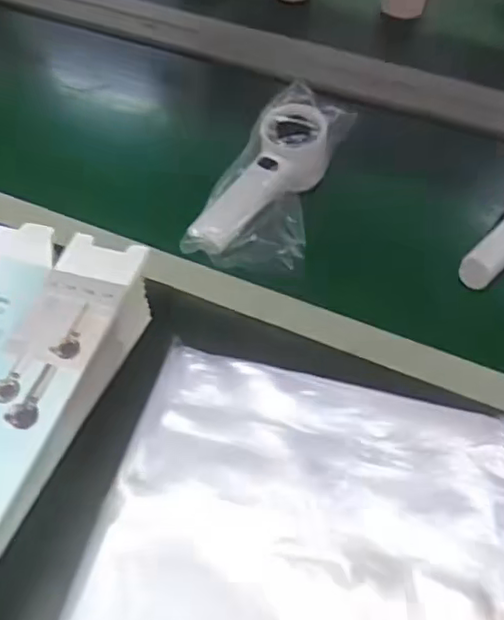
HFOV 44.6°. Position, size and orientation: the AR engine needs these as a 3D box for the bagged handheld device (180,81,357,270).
[{"bbox_3d":[0.023,-0.106,0.518,0.085,0.049,0.176,25,74,16],"label":"bagged handheld device"}]

